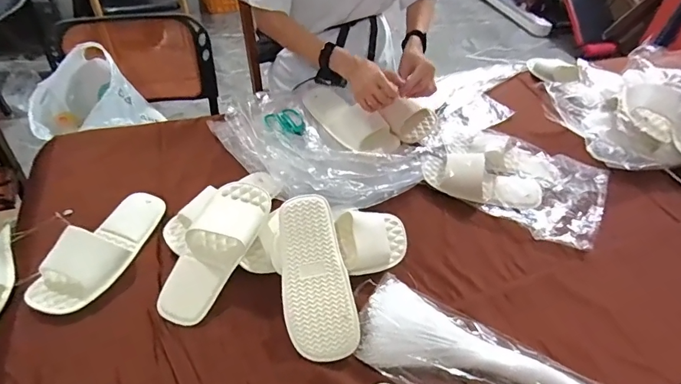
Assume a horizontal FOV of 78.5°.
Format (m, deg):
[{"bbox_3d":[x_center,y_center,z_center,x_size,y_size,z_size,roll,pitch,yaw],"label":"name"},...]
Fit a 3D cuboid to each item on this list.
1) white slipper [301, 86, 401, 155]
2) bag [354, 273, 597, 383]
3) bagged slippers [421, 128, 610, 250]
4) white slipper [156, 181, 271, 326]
[{"bbox_3d":[0.020,-0.169,0.928,0.116,0.065,0.239,-25,53,-27],"label":"white slipper"},{"bbox_3d":[0.232,0.254,0.550,0.475,0.044,0.140,25,48,18],"label":"bag"},{"bbox_3d":[0.368,-0.039,0.857,0.334,0.062,0.252,29,50,21],"label":"bagged slippers"},{"bbox_3d":[-0.197,0.083,0.653,0.093,0.055,0.244,22,68,14],"label":"white slipper"}]

